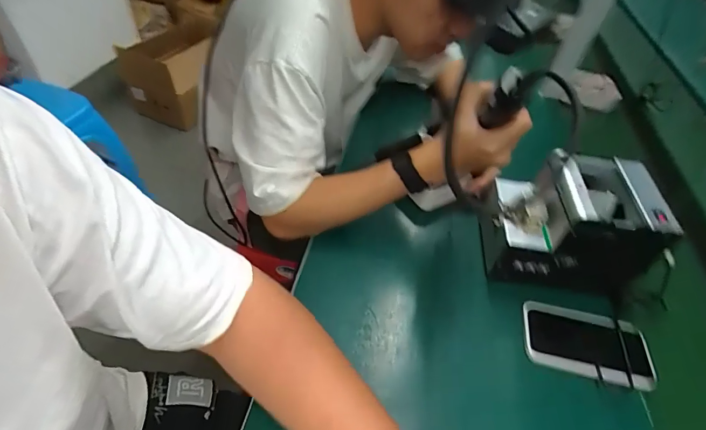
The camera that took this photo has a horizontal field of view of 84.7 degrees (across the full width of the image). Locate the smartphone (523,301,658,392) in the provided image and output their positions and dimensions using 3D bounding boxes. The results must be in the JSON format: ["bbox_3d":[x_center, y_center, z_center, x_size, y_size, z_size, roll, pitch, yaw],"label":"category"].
[{"bbox_3d":[0.291,0.159,0.485,0.152,0.013,0.088,14,47,6],"label":"smartphone"}]

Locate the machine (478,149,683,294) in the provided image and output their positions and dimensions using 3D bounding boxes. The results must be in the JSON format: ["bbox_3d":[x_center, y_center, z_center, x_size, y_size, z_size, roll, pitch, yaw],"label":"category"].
[{"bbox_3d":[0.288,0.009,0.527,0.182,0.139,0.132,11,47,4],"label":"machine"}]

